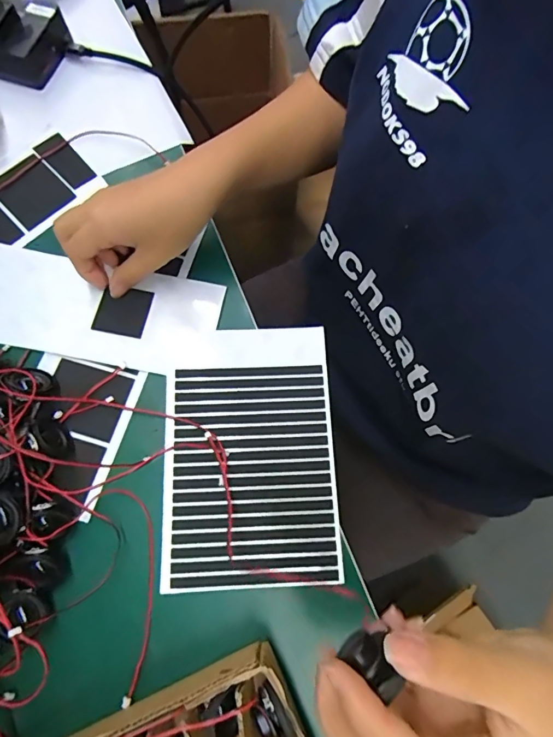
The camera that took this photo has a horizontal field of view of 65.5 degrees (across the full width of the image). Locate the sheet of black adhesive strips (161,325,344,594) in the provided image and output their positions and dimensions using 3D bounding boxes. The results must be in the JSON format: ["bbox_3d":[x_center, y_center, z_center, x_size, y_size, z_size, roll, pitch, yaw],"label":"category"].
[{"bbox_3d":[-0.020,0.057,0.312,0.120,0.006,0.182,-2,73,-3],"label":"sheet of black adhesive strips"}]

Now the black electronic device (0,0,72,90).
[{"bbox_3d":[-0.240,-0.306,0.392,0.070,0.045,0.081,20,74,5],"label":"black electronic device"}]

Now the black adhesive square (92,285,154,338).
[{"bbox_3d":[-0.120,-0.045,0.335,0.040,0.004,0.039,10,73,2],"label":"black adhesive square"}]

